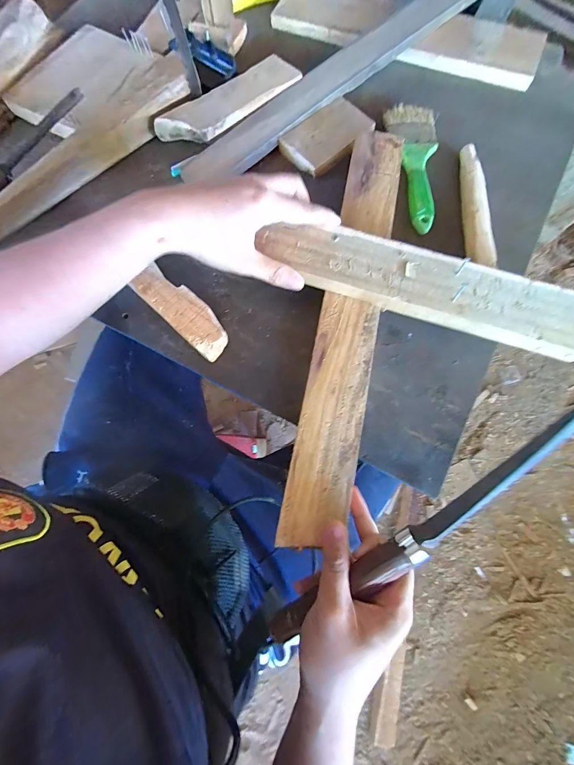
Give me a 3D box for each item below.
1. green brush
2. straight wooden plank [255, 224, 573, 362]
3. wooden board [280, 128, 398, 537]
[{"bbox_3d":[0.160,-0.277,0.405,0.062,0.042,0.192,4,73,2],"label":"green brush"},{"bbox_3d":[0.136,-0.100,0.323,0.319,0.027,0.065,17,68,3],"label":"straight wooden plank"},{"bbox_3d":[0.066,-0.071,0.328,0.060,0.015,0.452,11,76,7],"label":"wooden board"}]

